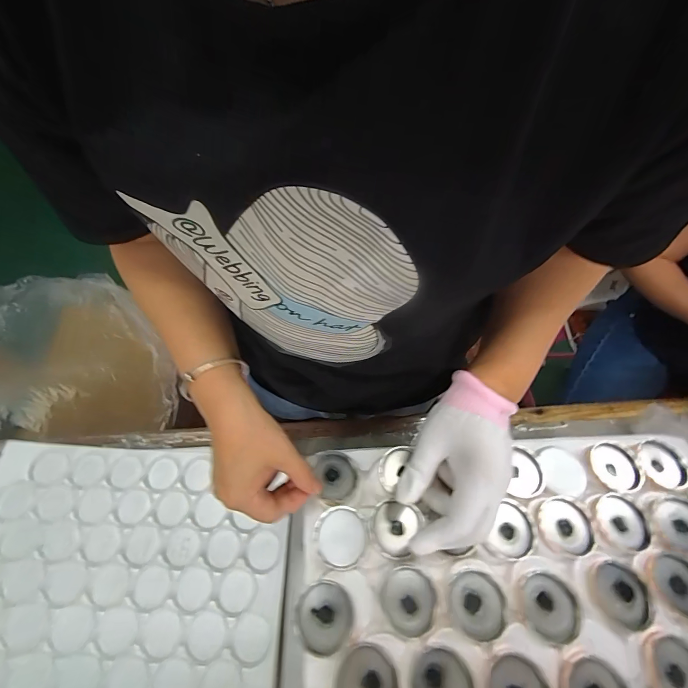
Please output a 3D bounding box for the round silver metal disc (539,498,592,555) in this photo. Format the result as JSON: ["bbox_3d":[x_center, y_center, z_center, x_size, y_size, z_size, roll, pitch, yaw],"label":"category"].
[{"bbox_3d":[0.202,0.167,0.320,0.046,0.008,0.043,1,58,-1],"label":"round silver metal disc"}]

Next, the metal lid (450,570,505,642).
[{"bbox_3d":[0.111,0.216,0.288,0.042,0.006,0.045,1,58,-1],"label":"metal lid"}]

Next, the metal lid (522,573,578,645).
[{"bbox_3d":[0.170,0.216,0.285,0.042,0.009,0.042,1,58,-1],"label":"metal lid"}]

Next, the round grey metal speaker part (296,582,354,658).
[{"bbox_3d":[-0.016,0.223,0.284,0.043,0.007,0.046,1,58,-1],"label":"round grey metal speaker part"}]

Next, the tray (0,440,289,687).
[{"bbox_3d":[-0.300,0.298,0.470,0.431,0.025,0.309,1,58,-1],"label":"tray"}]

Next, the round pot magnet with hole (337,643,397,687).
[{"bbox_3d":[0.017,0.257,0.262,0.043,0.006,0.041,1,58,-1],"label":"round pot magnet with hole"}]

